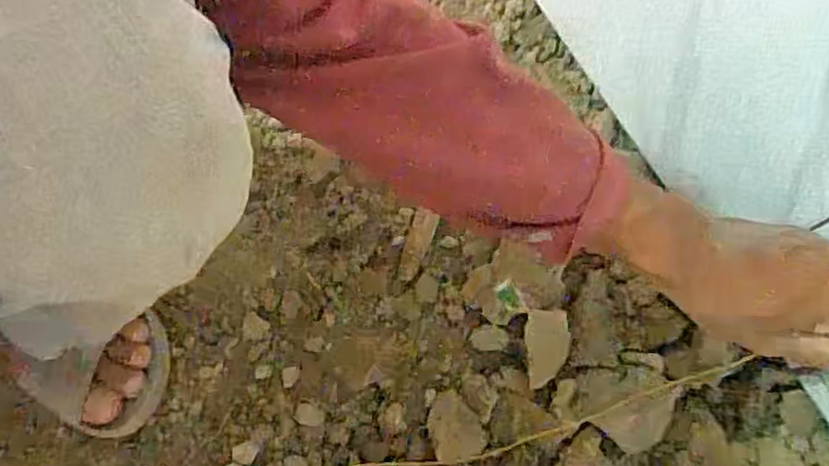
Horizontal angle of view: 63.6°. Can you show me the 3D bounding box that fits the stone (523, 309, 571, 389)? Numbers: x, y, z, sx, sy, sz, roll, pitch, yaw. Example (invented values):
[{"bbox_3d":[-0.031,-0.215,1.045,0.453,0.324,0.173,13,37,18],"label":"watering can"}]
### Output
[{"bbox_3d":[0.101,0.087,0.506,0.031,0.009,0.056,2,72,0],"label":"stone"}]

